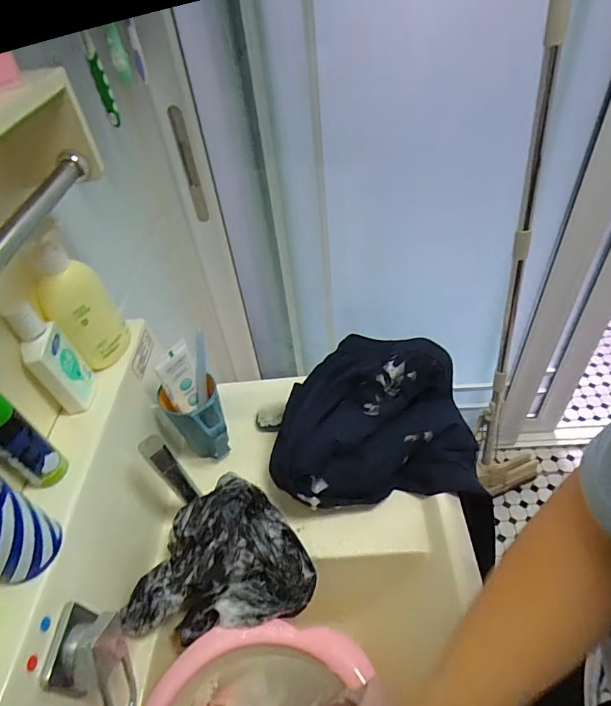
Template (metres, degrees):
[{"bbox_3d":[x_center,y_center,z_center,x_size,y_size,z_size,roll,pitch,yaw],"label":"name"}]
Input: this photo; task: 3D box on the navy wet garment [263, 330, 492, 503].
[{"bbox_3d":[0.077,0.075,0.581,0.250,0.095,0.222,-10,44,-3],"label":"navy wet garment"}]

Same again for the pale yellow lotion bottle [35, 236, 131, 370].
[{"bbox_3d":[-0.242,-0.050,0.479,0.068,0.139,0.042,-28,48,-19],"label":"pale yellow lotion bottle"}]

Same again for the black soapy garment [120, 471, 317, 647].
[{"bbox_3d":[-0.098,0.233,0.479,0.190,0.102,0.128,-23,46,-15],"label":"black soapy garment"}]

